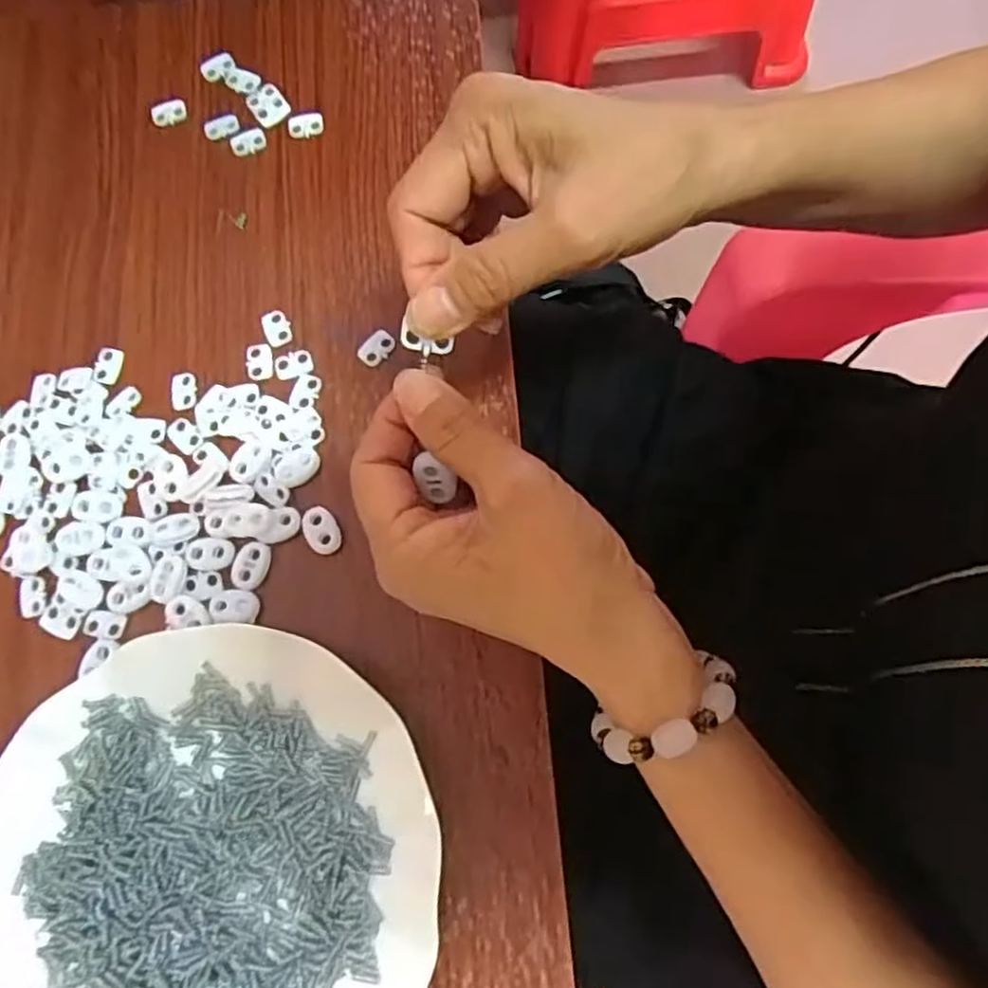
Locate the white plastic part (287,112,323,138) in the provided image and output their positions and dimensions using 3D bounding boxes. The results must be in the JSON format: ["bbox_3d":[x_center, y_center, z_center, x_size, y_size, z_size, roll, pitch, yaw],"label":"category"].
[{"bbox_3d":[-0.102,-0.201,0.393,0.019,0.007,0.011,-14,76,-2],"label":"white plastic part"}]

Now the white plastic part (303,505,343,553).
[{"bbox_3d":[-0.081,0.017,0.338,0.016,0.005,0.024,-27,77,-6],"label":"white plastic part"}]

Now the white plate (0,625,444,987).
[{"bbox_3d":[-0.116,0.150,0.294,0.181,0.027,0.177,0,76,1],"label":"white plate"}]

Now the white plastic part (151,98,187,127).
[{"bbox_3d":[-0.180,-0.212,0.399,0.019,0.004,0.013,-19,77,-4],"label":"white plastic part"}]

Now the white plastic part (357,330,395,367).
[{"bbox_3d":[-0.058,-0.073,0.360,0.019,0.005,0.013,-44,79,-9],"label":"white plastic part"}]

